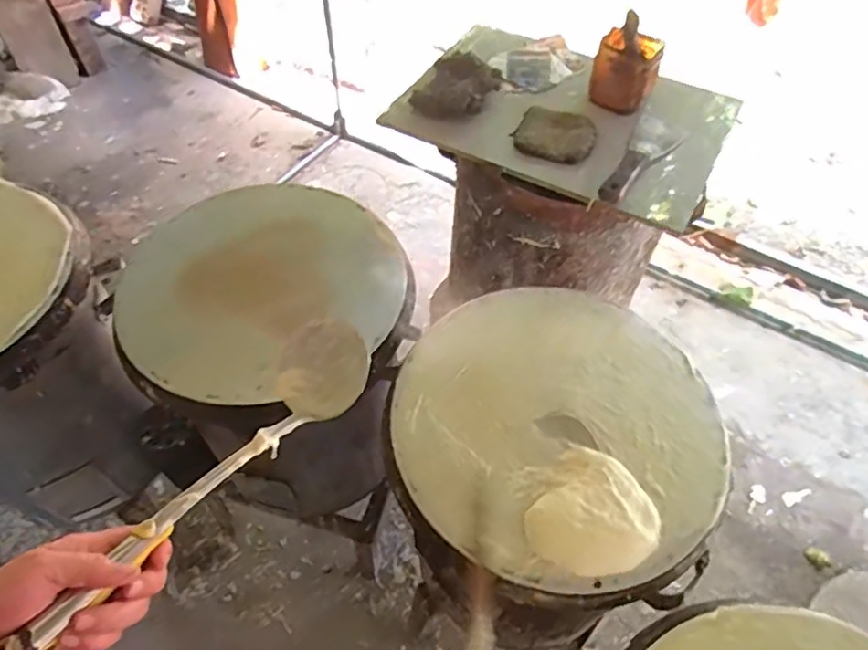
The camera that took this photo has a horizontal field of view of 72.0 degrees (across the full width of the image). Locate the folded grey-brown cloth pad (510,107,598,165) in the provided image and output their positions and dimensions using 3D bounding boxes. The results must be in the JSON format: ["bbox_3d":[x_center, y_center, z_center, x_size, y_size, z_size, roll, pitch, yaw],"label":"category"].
[{"bbox_3d":[0.184,-0.284,0.883,0.110,0.022,0.101,24,57,17],"label":"folded grey-brown cloth pad"}]

